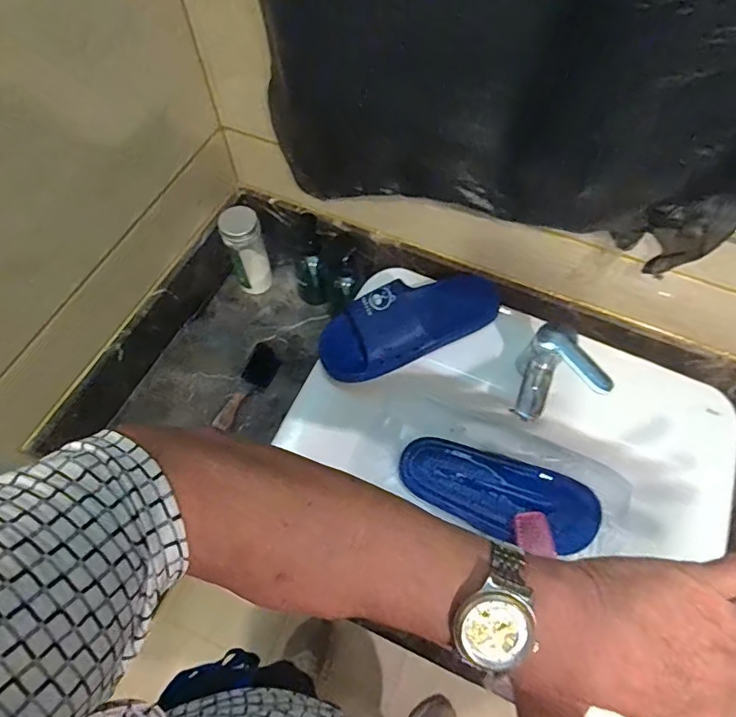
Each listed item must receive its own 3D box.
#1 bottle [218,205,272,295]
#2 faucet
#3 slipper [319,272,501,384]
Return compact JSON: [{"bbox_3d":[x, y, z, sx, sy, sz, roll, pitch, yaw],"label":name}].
[{"bbox_3d":[-0.185,-0.164,0.795,0.056,0.152,0.047,-7,63,-3],"label":"bottle"},{"bbox_3d":[0.228,0.034,0.635,0.093,0.127,0.106,16,64,8],"label":"faucet"},{"bbox_3d":[0.064,-0.055,0.700,0.275,0.065,0.099,-27,66,-13],"label":"slipper"}]

